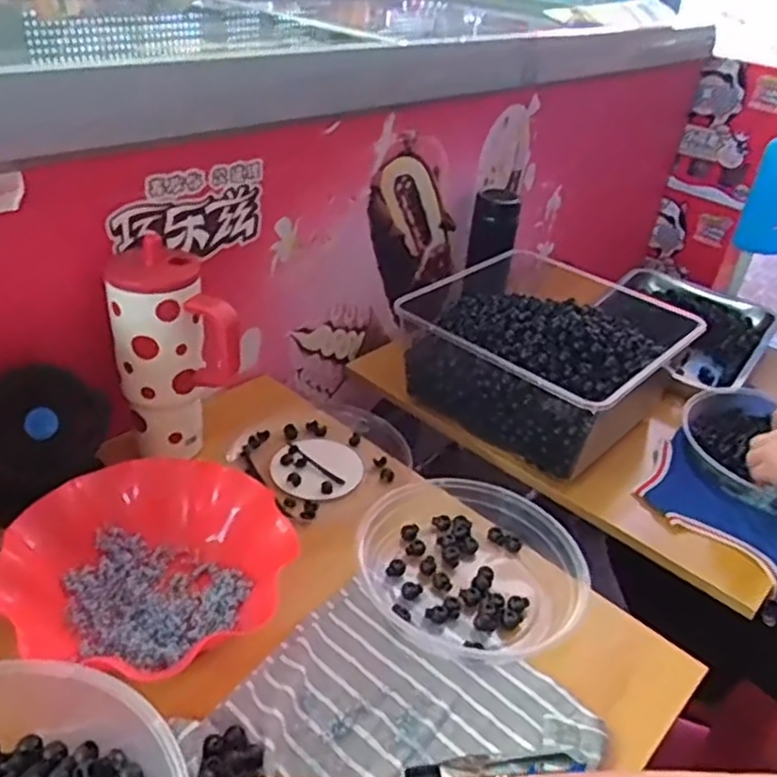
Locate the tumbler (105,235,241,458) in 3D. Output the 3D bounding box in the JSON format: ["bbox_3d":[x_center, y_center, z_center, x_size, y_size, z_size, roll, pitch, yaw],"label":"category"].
[{"bbox_3d":[-0.212,-0.032,0.710,0.108,0.212,0.093,-6,35,-19],"label":"tumbler"}]

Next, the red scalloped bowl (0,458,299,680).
[{"bbox_3d":[-0.200,0.149,0.597,0.226,0.060,0.201,-12,38,-27],"label":"red scalloped bowl"}]

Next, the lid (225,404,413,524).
[{"bbox_3d":[-0.076,0.067,0.789,0.160,0.029,0.173,5,33,-3],"label":"lid"}]

